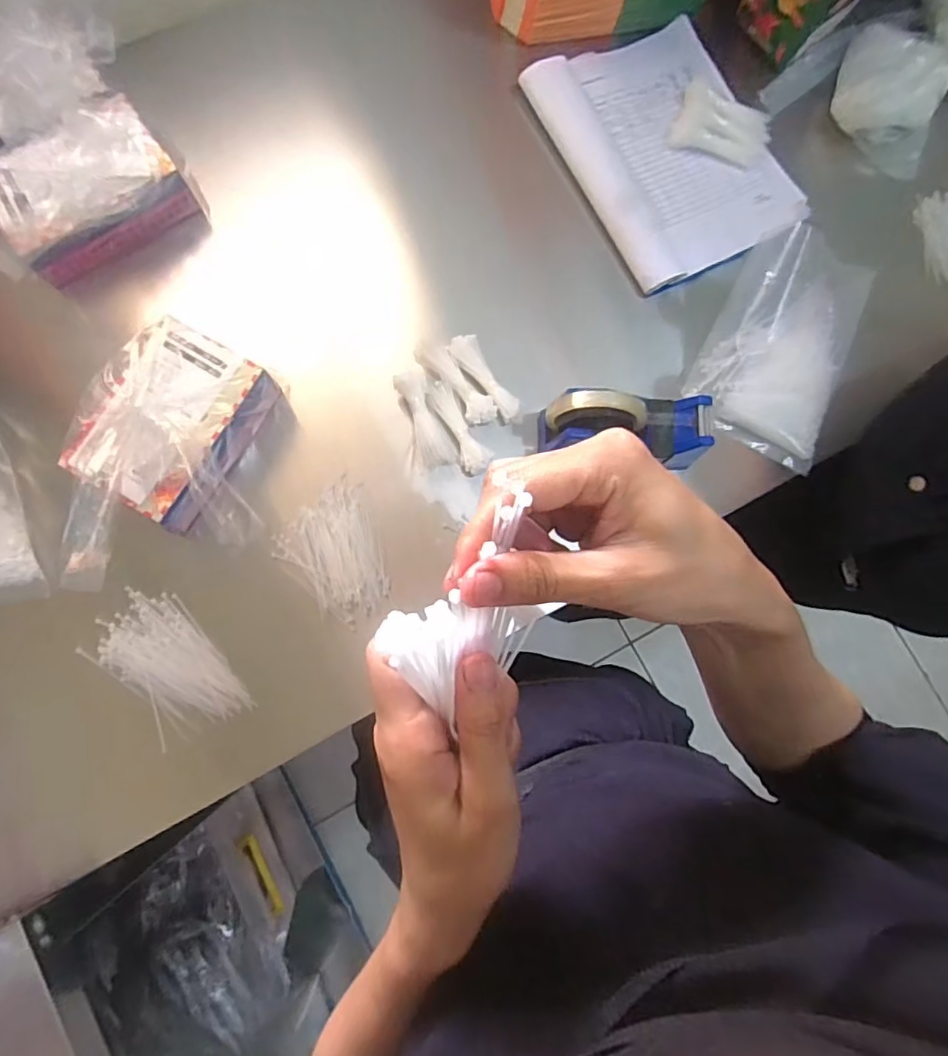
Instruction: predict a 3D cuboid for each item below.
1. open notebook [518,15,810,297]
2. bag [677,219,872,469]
[{"bbox_3d":[0.223,-0.438,0.675,0.226,0.028,0.289,-29,85,-8],"label":"open notebook"},{"bbox_3d":[0.336,-0.197,0.618,0.154,0.082,0.214,22,81,-1],"label":"bag"}]

